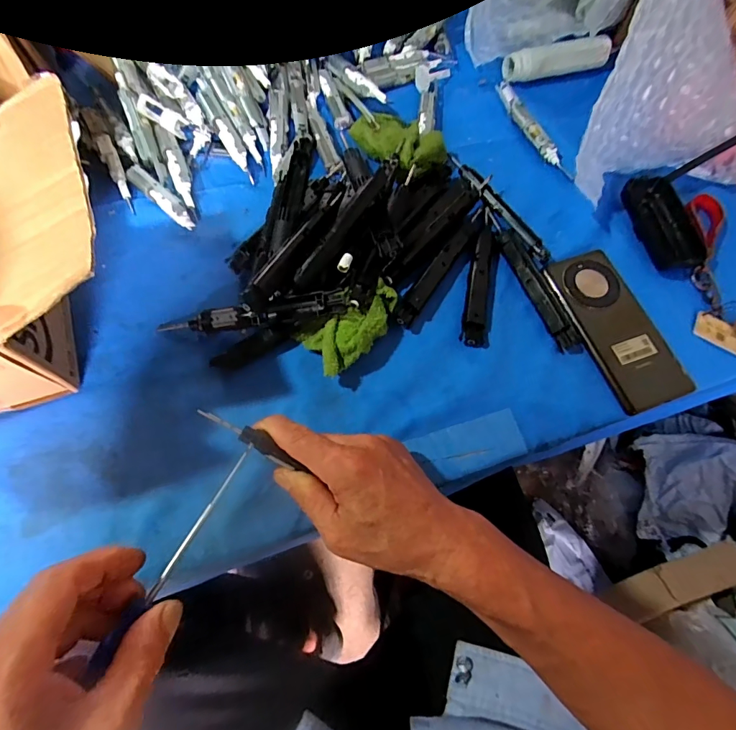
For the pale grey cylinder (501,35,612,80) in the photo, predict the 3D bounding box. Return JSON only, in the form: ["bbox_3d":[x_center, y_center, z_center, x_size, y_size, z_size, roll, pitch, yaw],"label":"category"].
[{"bbox_3d":[0.245,-0.391,0.540,0.146,0.035,0.030,-17,70,-12],"label":"pale grey cylinder"}]

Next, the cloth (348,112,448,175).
[{"bbox_3d":[0.036,-0.249,0.474,0.072,0.026,0.101,-37,75,-18],"label":"cloth"}]

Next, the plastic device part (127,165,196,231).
[{"bbox_3d":[-0.208,-0.168,0.430,0.092,0.017,0.016,40,70,12],"label":"plastic device part"}]

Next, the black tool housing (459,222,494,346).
[{"bbox_3d":[0.110,-0.085,0.421,0.025,0.012,0.142,10,67,-1],"label":"black tool housing"}]

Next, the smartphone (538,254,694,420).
[{"bbox_3d":[0.239,-0.040,0.411,0.076,0.011,0.166,-19,70,-12],"label":"smartphone"}]

